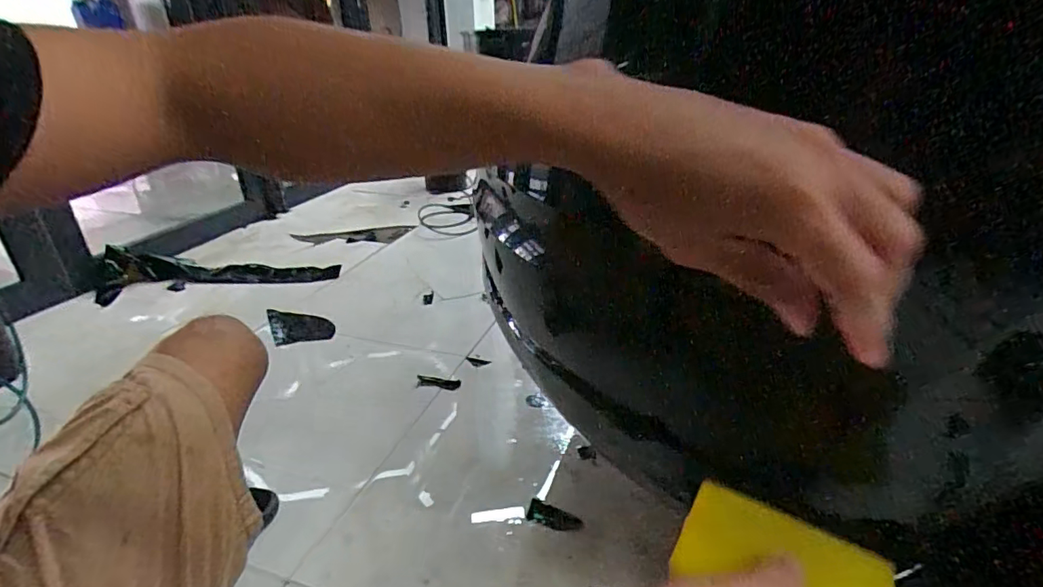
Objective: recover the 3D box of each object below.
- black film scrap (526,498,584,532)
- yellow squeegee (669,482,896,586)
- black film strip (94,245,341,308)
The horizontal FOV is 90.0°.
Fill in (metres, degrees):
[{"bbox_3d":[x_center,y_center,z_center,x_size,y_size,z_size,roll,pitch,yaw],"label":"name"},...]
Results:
[{"bbox_3d":[0.054,0.357,0.836,0.090,0.013,0.035,10,30,24],"label":"black film scrap"},{"bbox_3d":[0.135,0.146,0.274,0.098,0.009,0.072,15,39,29],"label":"yellow squeegee"},{"bbox_3d":[-0.944,-0.088,1.656,0.705,0.126,0.150,-6,27,-7],"label":"black film strip"}]

